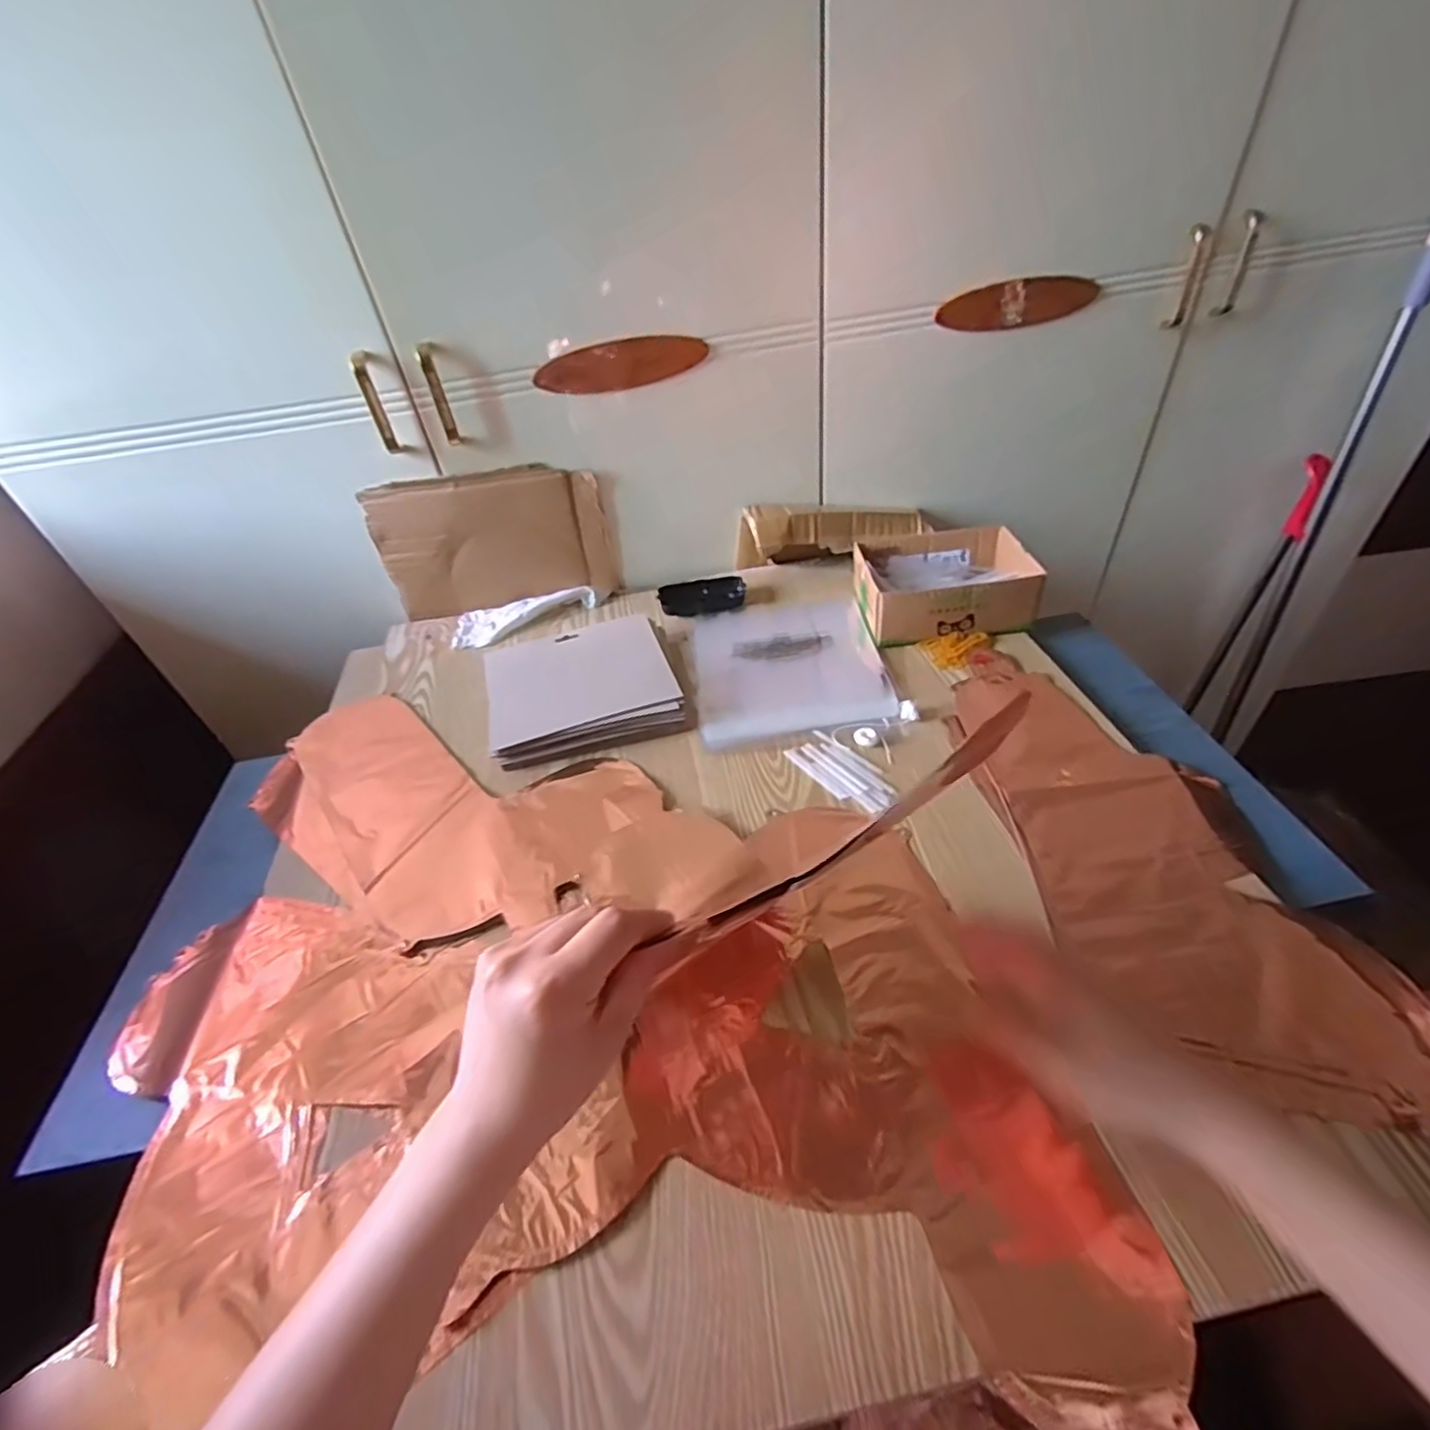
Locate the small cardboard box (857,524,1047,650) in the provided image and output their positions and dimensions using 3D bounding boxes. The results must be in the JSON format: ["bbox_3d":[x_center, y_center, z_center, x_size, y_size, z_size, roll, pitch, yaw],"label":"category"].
[{"bbox_3d":[0.261,-0.155,0.770,0.181,0.063,0.140,-5,43,2],"label":"small cardboard box"}]

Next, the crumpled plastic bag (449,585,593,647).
[{"bbox_3d":[-0.244,-0.127,0.843,0.180,0.025,0.068,-9,43,-2],"label":"crumpled plastic bag"}]

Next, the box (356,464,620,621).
[{"bbox_3d":[-0.272,-0.214,0.827,0.271,0.166,0.036,-6,43,1],"label":"box"}]

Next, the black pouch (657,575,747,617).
[{"bbox_3d":[-0.015,-0.151,0.839,0.108,0.023,0.052,-16,43,-9],"label":"black pouch"}]

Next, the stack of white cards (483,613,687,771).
[{"bbox_3d":[-0.144,-0.035,0.716,0.200,0.036,0.173,-12,43,-5],"label":"stack of white cards"}]

